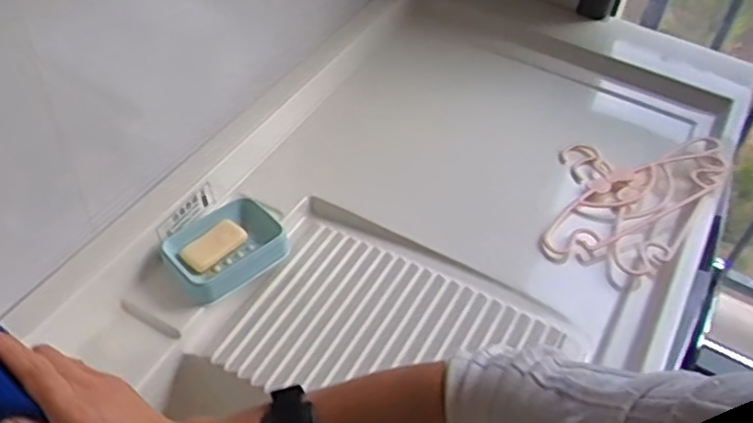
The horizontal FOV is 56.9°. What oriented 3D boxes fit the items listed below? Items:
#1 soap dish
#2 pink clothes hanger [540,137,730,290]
[{"bbox_3d":[-0.173,0.037,0.775,0.122,0.032,0.097,-30,57,-29],"label":"soap dish"},{"bbox_3d":[0.324,-0.028,0.904,0.182,0.057,0.282,31,52,21],"label":"pink clothes hanger"}]

